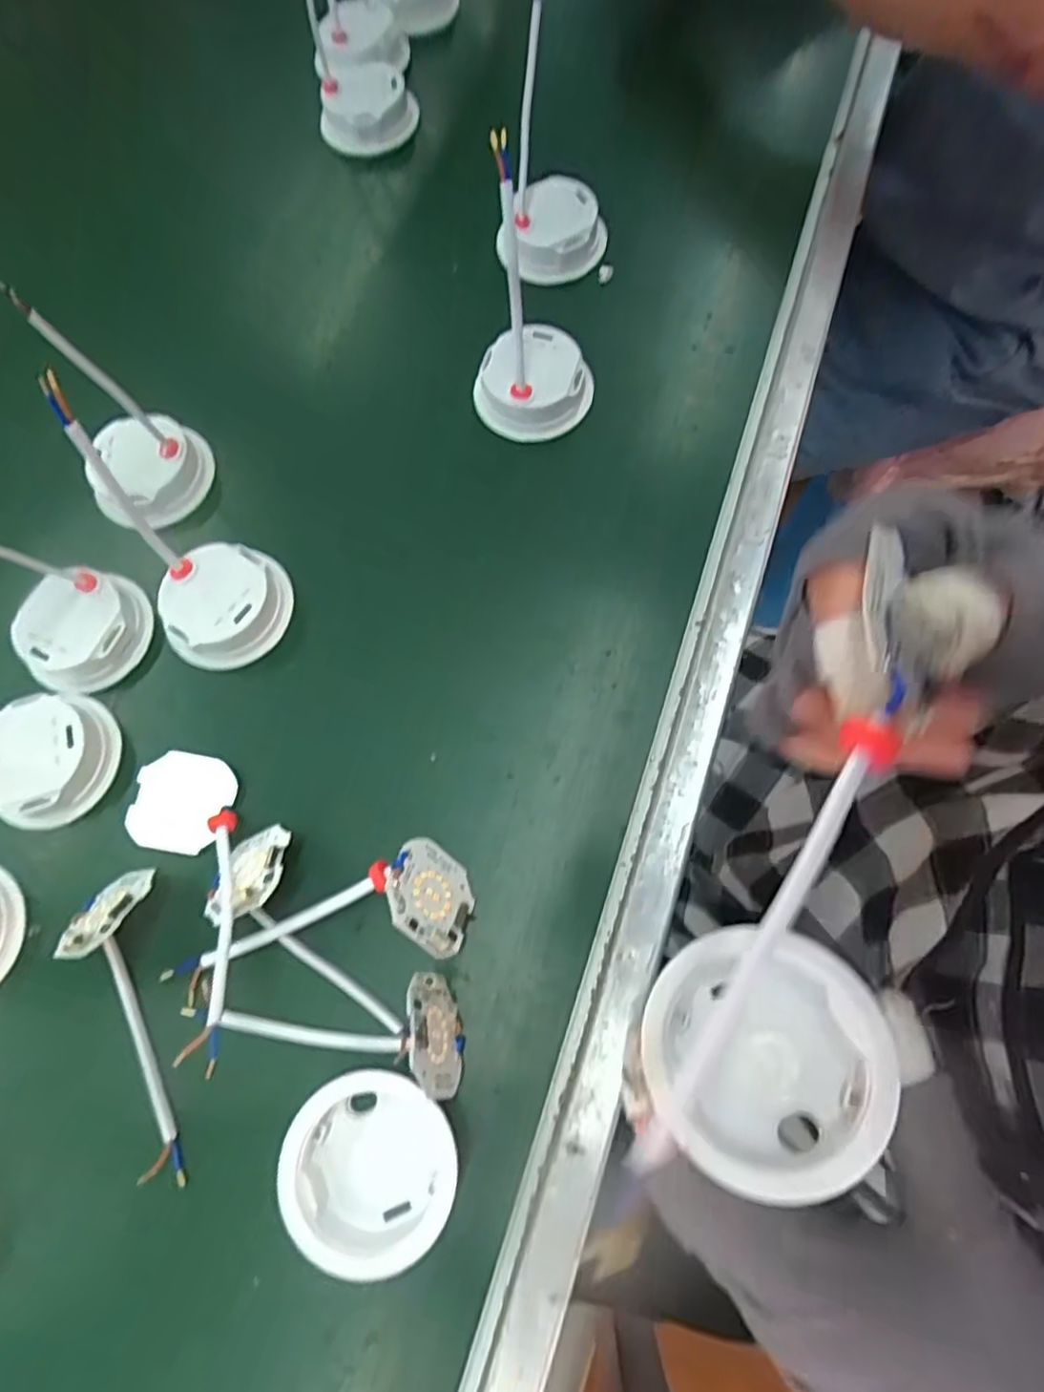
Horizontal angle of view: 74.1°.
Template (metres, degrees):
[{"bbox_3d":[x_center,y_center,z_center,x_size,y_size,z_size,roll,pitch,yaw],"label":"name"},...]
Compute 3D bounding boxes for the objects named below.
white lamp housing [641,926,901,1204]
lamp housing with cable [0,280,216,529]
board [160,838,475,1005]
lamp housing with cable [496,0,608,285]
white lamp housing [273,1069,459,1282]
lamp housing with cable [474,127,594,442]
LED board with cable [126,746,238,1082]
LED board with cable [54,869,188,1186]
[{"bbox_3d":[0.074,0.110,0.219,0.067,0.037,0.066,0,75,1],"label":"white lamp housing"},{"bbox_3d":[-0.225,-0.153,0.358,0.067,0.134,0.070,0,75,1],"label":"lamp housing with cable"},{"bbox_3d":[-0.094,0.115,0.311,0.147,0.045,0.055,-26,75,-4],"label":"board"},{"bbox_3d":[0.019,-0.328,0.419,0.071,0.127,0.072,3,75,4],"label":"lamp housing with cable"},{"bbox_3d":[-0.065,0.200,0.294,0.068,0.023,0.071,-2,72,5],"label":"white lamp housing"},{"bbox_3d":[0.006,-0.212,0.380,0.071,0.116,0.080,3,75,4],"label":"lamp housing with cable"},{"bbox_3d":[-0.149,0.091,0.319,0.050,0.029,0.150,-29,53,-6],"label":"LED board with cable"},{"bbox_3d":[-0.184,0.150,0.310,0.043,0.034,0.138,-12,75,-1],"label":"LED board with cable"}]

